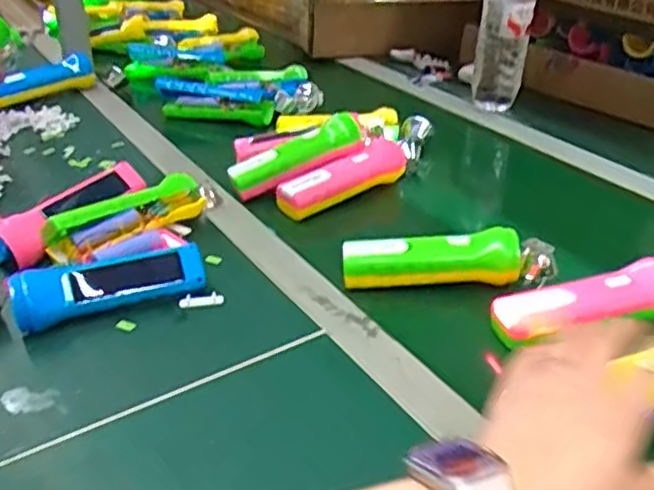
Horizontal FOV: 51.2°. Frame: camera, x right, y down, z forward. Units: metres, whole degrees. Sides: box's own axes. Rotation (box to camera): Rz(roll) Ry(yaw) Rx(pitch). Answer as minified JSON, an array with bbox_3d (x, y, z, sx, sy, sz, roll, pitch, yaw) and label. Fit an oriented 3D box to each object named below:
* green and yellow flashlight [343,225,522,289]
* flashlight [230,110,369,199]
[{"bbox_3d":[0.094,0.011,0.618,0.155,0.045,0.031,0,30,-1],"label":"green and yellow flashlight"},{"bbox_3d":[-0.032,-0.101,0.773,0.159,0.035,0.054,-27,37,-11],"label":"flashlight"}]

